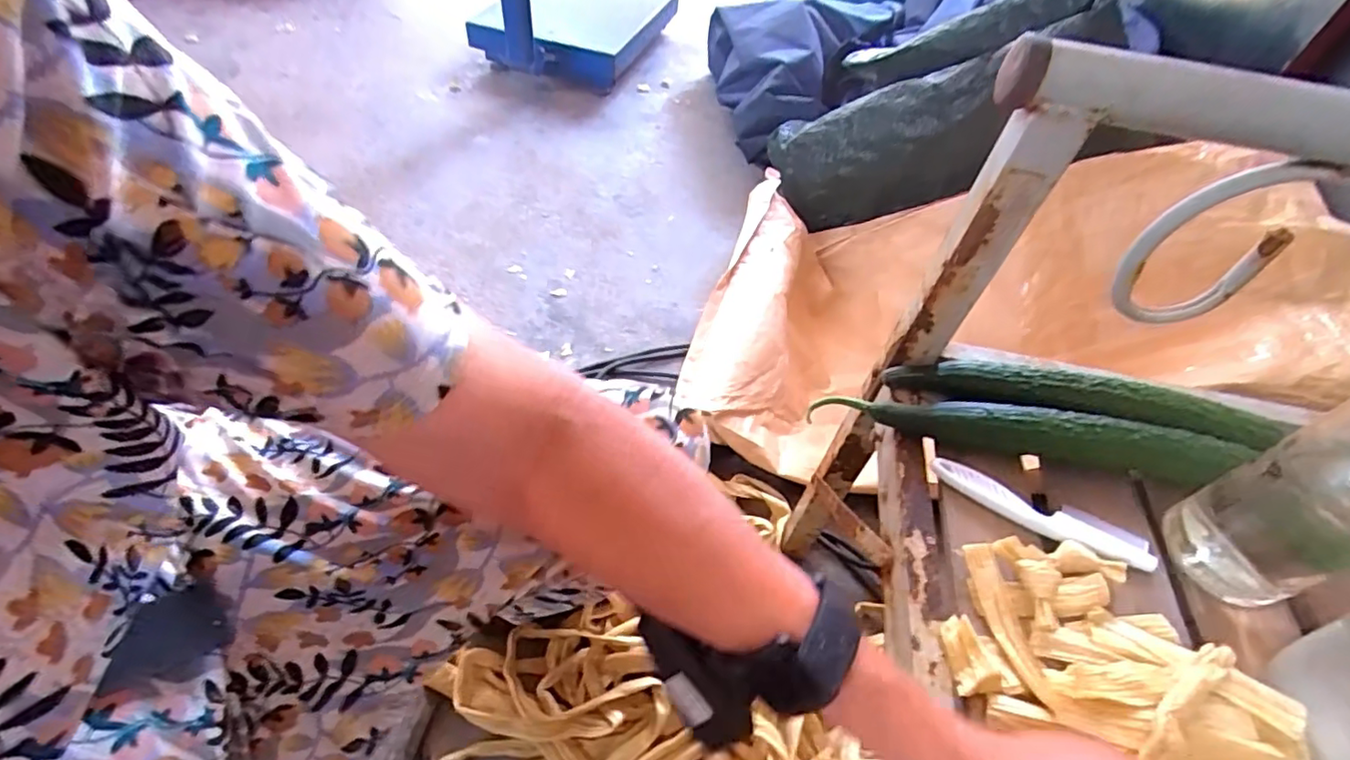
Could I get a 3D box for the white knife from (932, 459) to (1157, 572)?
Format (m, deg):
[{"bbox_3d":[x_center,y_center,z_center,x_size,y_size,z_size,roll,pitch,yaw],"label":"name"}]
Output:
[{"bbox_3d":[0.230,0.082,0.383,0.131,0.004,0.029,21,53,12],"label":"white knife"}]

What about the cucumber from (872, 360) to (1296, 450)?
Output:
[{"bbox_3d":[0.286,0.016,0.425,0.265,0.028,0.031,12,52,3],"label":"cucumber"}]

